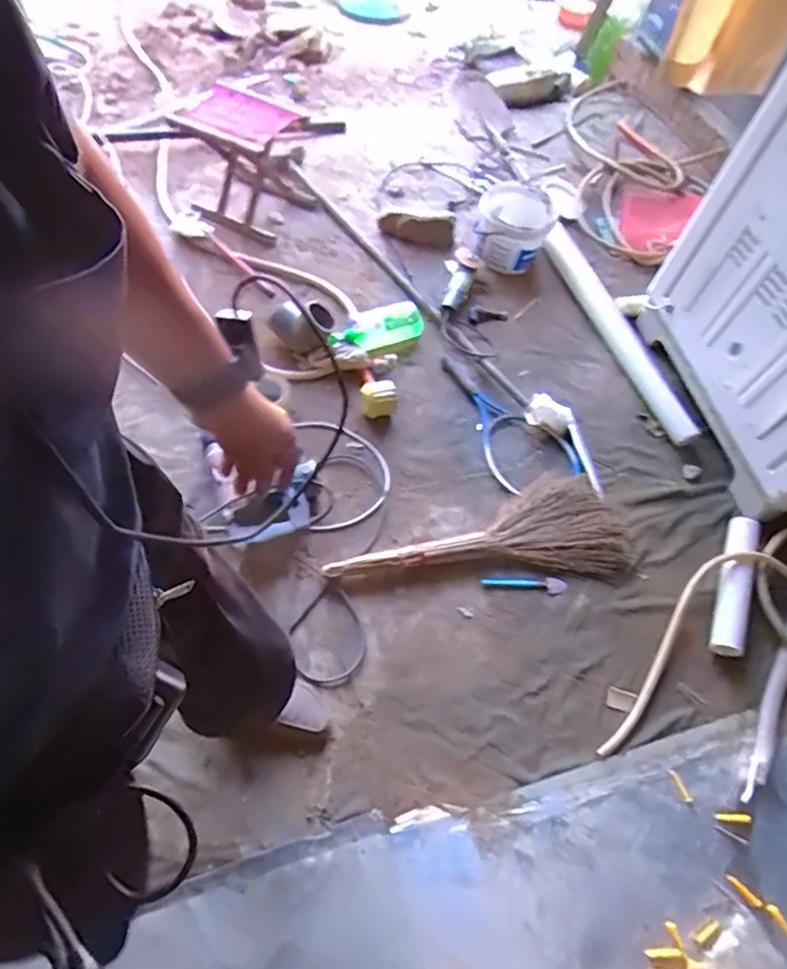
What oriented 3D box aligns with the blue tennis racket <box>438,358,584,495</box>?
[{"bbox_3d":[0.294,-0.175,1.597,0.223,0.042,0.506,-27,65,-19],"label":"blue tennis racket"}]

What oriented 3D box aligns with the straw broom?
[{"bbox_3d":[0.209,0.104,1.378,0.708,0.052,0.269,0,60,-1],"label":"straw broom"}]

